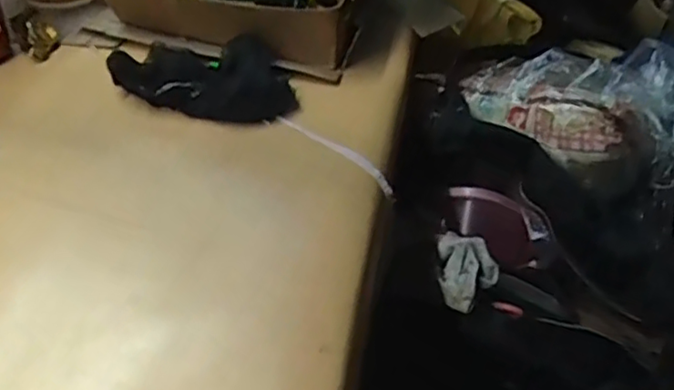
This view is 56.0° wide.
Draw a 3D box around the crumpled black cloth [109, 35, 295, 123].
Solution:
[{"bbox_3d":[-0.111,-0.102,0.533,0.147,0.034,0.090,2,42,-7],"label":"crumpled black cloth"}]

